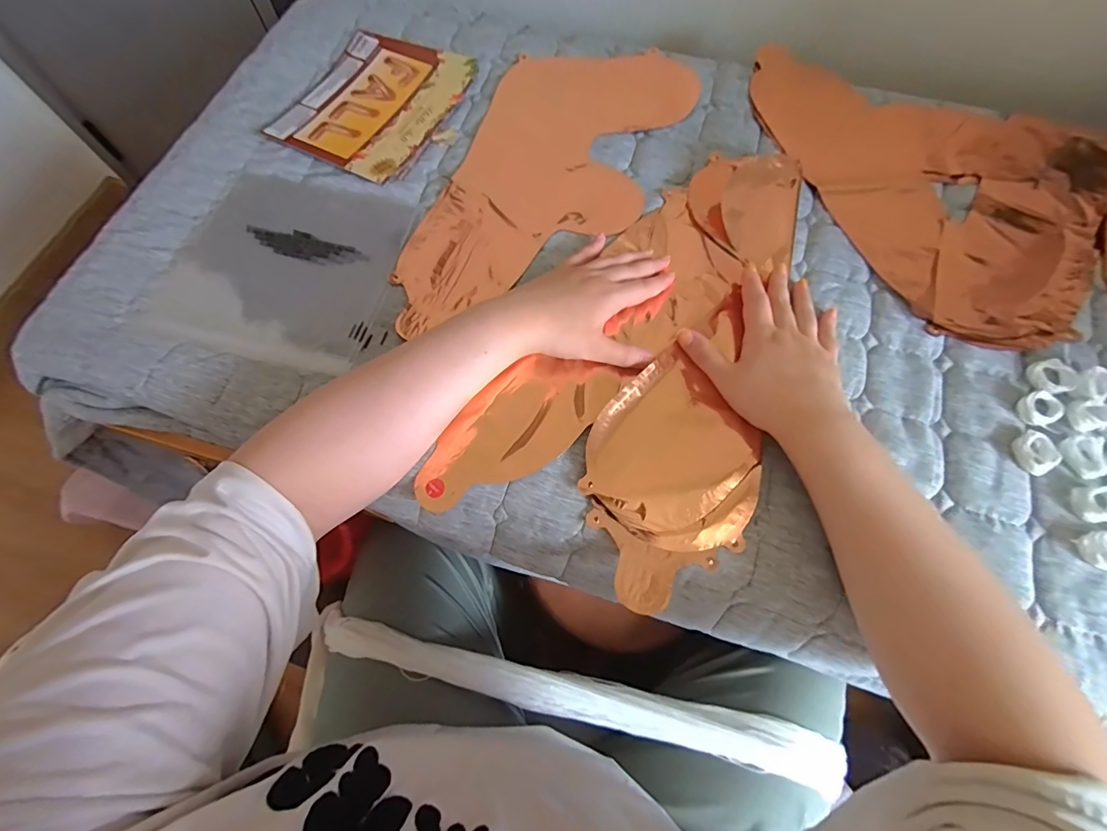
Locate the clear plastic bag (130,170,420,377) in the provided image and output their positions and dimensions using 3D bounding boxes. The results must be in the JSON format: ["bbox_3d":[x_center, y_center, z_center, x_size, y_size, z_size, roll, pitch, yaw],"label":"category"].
[{"bbox_3d":[-0.255,-0.149,0.448,0.205,0.007,0.203,13,69,6],"label":"clear plastic bag"}]

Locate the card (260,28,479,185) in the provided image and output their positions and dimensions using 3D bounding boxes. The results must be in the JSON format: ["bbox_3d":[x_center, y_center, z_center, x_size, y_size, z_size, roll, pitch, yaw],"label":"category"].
[{"bbox_3d":[-0.203,-0.364,0.536,0.165,0.008,0.206,25,71,10],"label":"card"}]

